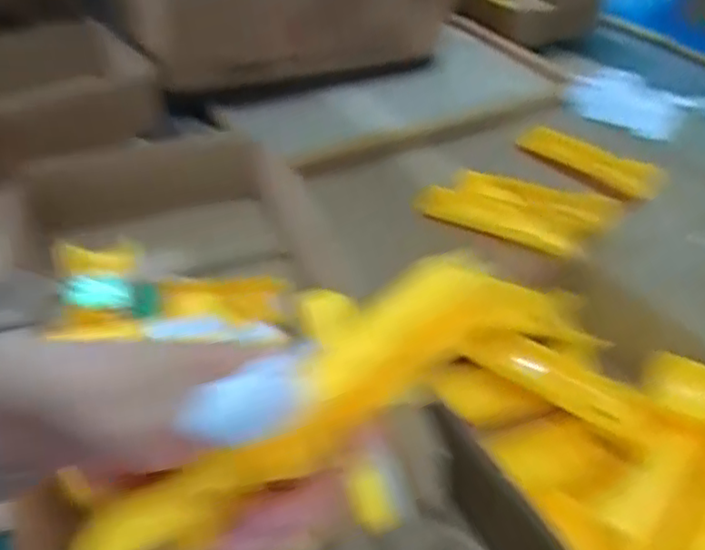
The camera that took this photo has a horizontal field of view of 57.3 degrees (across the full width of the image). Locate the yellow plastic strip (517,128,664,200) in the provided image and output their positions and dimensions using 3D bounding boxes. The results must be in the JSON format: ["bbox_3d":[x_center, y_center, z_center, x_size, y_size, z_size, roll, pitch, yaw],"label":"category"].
[{"bbox_3d":[0.318,-0.152,0.862,0.195,0.040,0.022,21,43,0],"label":"yellow plastic strip"}]

